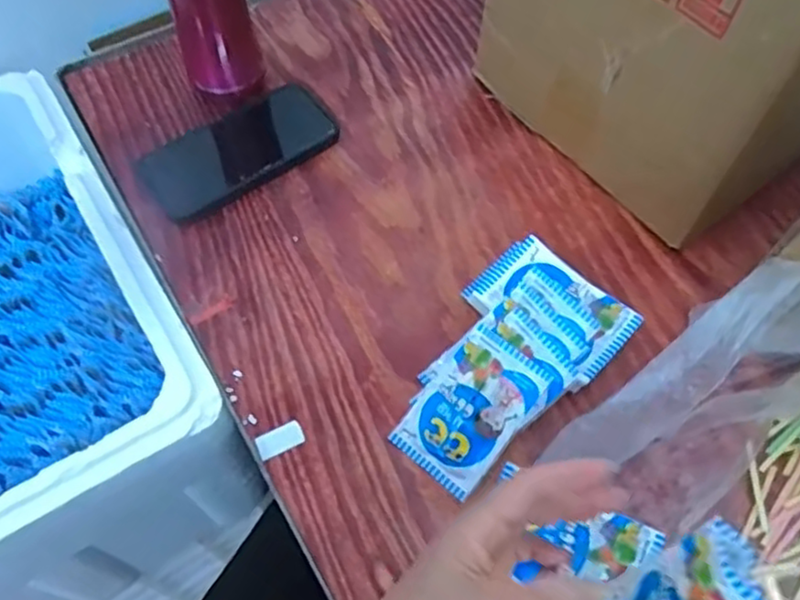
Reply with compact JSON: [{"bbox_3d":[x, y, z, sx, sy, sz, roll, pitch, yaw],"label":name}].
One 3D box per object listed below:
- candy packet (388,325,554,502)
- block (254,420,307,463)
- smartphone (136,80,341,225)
[{"bbox_3d":[0.048,0.075,0.467,0.067,0.010,0.102,37,92,18],"label":"candy packet"},{"bbox_3d":[-0.084,0.098,0.476,0.033,0.004,0.018,-27,63,-13],"label":"block"},{"bbox_3d":[-0.140,-0.134,0.604,0.169,0.012,0.086,-34,65,-16],"label":"smartphone"}]

